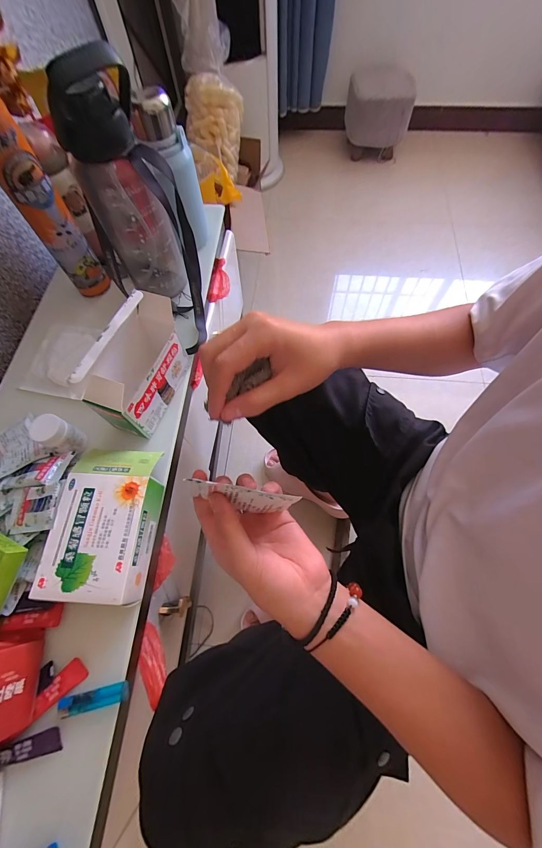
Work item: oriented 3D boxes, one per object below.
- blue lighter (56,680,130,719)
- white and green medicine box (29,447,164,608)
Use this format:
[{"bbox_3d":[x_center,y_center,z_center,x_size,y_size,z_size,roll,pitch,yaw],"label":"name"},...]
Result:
[{"bbox_3d":[-0.209,0.325,0.371,0.077,0.011,0.020,-12,66,-3],"label":"blue lighter"},{"bbox_3d":[-0.216,0.126,0.417,0.120,0.046,0.193,3,66,3],"label":"white and green medicine box"}]

